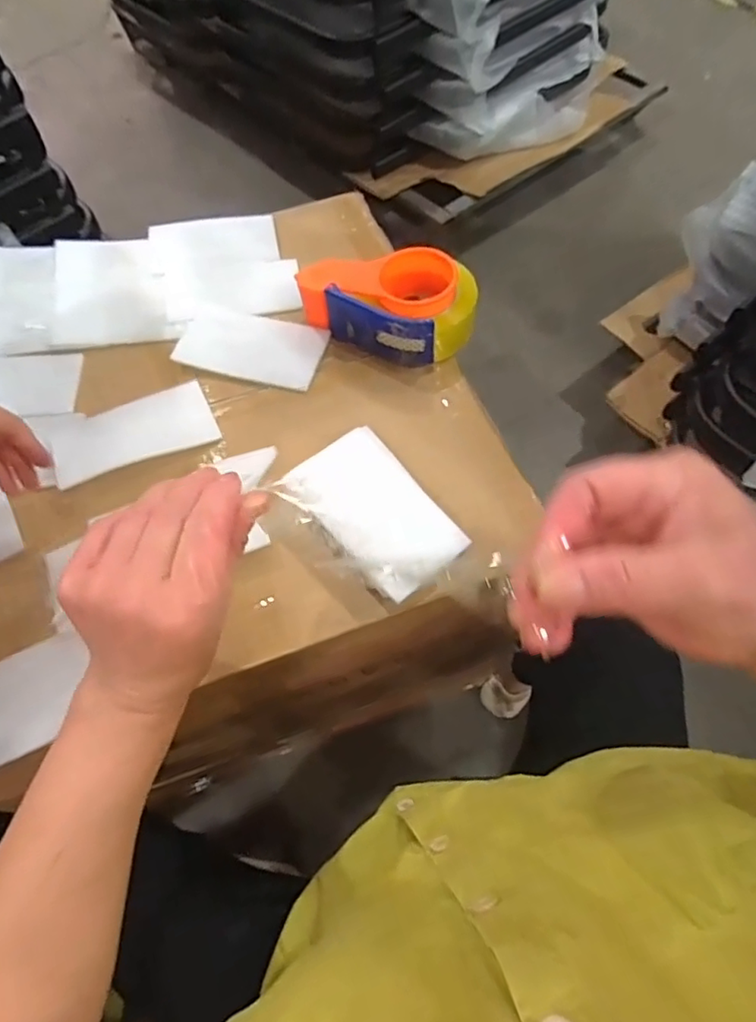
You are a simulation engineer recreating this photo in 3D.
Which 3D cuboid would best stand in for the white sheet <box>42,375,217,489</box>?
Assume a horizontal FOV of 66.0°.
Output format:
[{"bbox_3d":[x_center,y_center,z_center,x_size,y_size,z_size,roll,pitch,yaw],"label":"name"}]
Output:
[{"bbox_3d":[-0.228,-0.077,0.538,0.143,0.016,0.082,-25,63,-11],"label":"white sheet"}]

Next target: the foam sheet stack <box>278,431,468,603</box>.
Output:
[{"bbox_3d":[-0.001,-0.002,0.468,0.087,0.016,0.141,-33,67,-18],"label":"foam sheet stack"}]

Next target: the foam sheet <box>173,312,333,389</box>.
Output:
[{"bbox_3d":[-0.127,-0.166,0.586,0.142,0.010,0.078,14,63,10],"label":"foam sheet"}]

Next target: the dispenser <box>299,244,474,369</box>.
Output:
[{"bbox_3d":[0.014,-0.210,0.575,0.156,0.062,0.102,30,67,17],"label":"dispenser"}]

